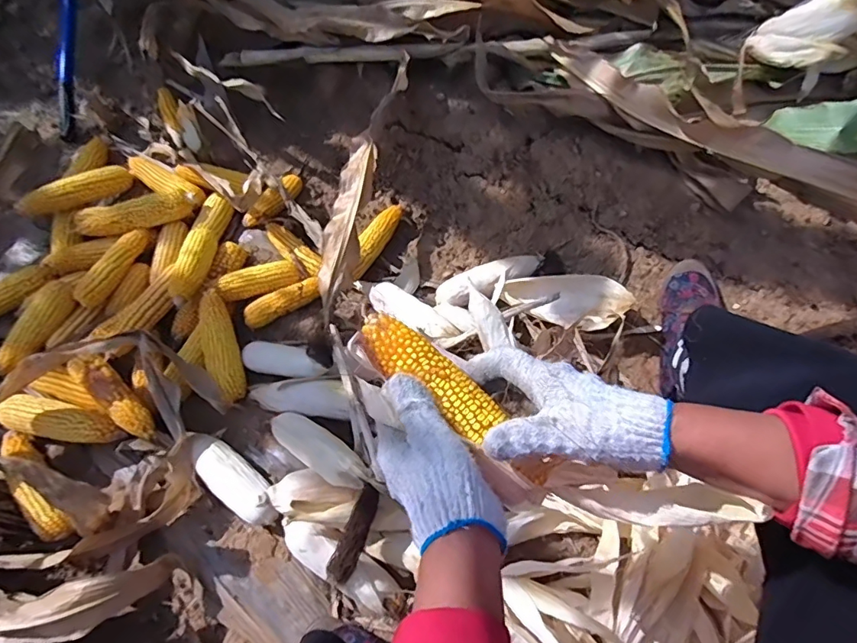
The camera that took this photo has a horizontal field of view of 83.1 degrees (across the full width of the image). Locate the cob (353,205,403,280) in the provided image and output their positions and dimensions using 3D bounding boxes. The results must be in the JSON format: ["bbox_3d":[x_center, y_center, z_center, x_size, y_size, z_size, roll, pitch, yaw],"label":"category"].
[{"bbox_3d":[-0.106,-0.156,0.920,0.047,0.041,0.193,23,68,10],"label":"cob"}]

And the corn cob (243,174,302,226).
[{"bbox_3d":[-0.309,-0.242,0.969,0.037,0.037,0.144,37,71,15],"label":"corn cob"}]

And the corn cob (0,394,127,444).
[{"bbox_3d":[-0.573,0.159,0.766,0.215,0.056,0.058,9,66,4],"label":"corn cob"}]

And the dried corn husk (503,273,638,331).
[{"bbox_3d":[0.228,-0.038,0.813,0.209,0.067,0.080,8,65,19],"label":"dried corn husk"}]

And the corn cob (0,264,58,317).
[{"bbox_3d":[-0.747,-0.040,0.849,0.193,0.046,0.053,-30,69,-13],"label":"corn cob"}]

